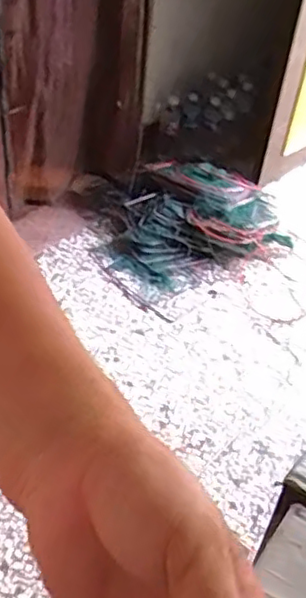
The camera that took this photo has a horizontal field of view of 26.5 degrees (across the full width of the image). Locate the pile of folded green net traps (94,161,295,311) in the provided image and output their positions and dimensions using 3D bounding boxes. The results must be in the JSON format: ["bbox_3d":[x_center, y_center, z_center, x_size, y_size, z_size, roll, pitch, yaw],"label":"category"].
[{"bbox_3d":[0.101,-0.241,1.976,0.563,0.194,0.444,-18,49,-25],"label":"pile of folded green net traps"}]

